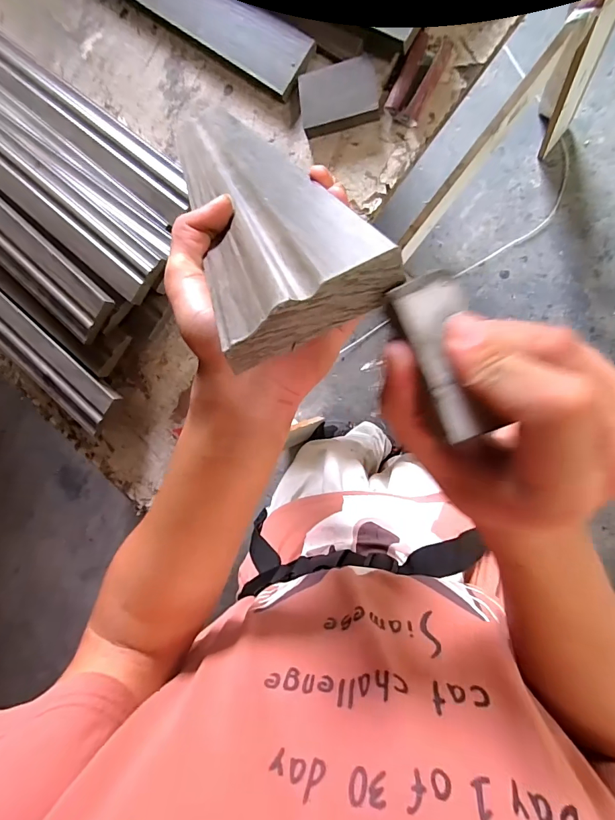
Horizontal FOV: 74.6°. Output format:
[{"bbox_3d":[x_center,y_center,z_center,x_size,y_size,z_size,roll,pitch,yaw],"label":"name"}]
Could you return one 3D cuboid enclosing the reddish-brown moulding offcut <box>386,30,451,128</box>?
[{"bbox_3d":[0.141,-0.419,0.502,0.047,0.034,0.098,30,101,11],"label":"reddish-brown moulding offcut"}]

